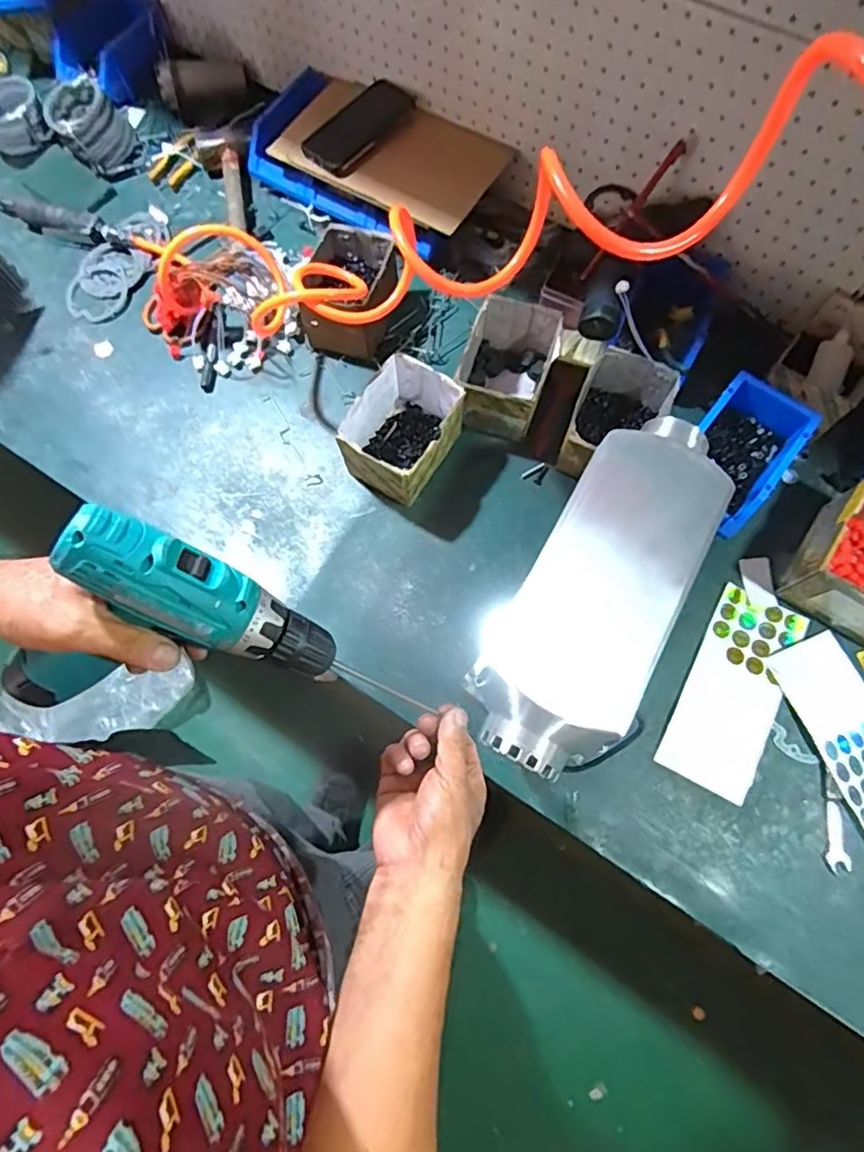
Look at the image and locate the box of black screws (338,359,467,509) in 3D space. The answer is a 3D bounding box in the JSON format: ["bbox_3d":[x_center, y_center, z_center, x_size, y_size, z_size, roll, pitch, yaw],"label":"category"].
[{"bbox_3d":[-0.037,-0.187,0.750,0.116,0.100,0.151,30,76,10],"label":"box of black screws"}]

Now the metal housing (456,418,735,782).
[{"bbox_3d":[0.167,-0.003,0.552,0.144,0.099,0.381,27,75,9],"label":"metal housing"}]

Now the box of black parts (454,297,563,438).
[{"bbox_3d":[0.097,-0.275,0.765,0.117,0.086,0.154,14,74,5],"label":"box of black parts"}]

